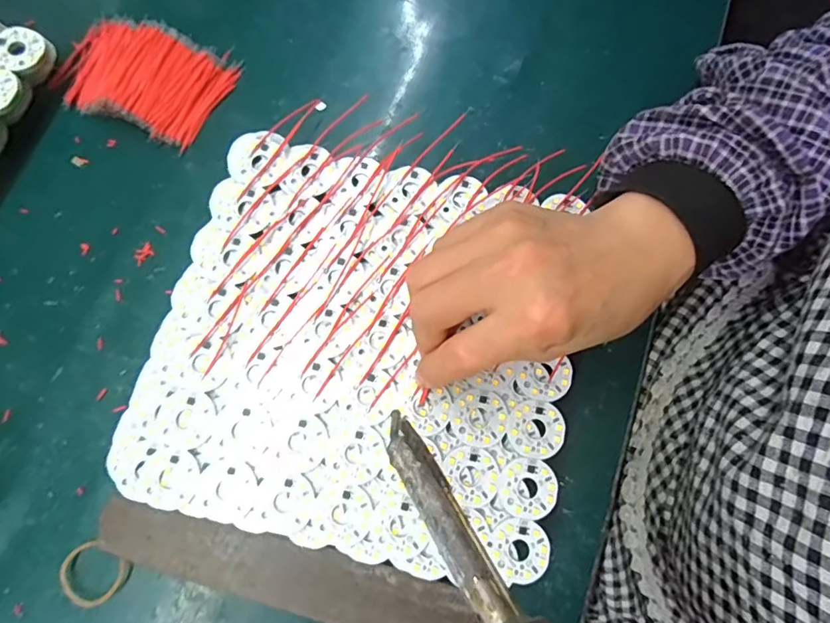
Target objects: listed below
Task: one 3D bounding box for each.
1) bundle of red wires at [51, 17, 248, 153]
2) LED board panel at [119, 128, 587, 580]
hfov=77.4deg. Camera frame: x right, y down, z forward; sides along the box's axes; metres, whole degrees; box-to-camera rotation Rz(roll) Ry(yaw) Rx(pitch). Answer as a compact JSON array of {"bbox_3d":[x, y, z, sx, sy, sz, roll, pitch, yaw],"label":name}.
[{"bbox_3d":[-0.182,-0.157,0.341,0.108,0.015,0.072,22,78,3],"label":"bundle of red wires"},{"bbox_3d":[-0.028,0.017,0.291,0.226,0.008,0.218,14,78,2],"label":"LED board panel"}]

